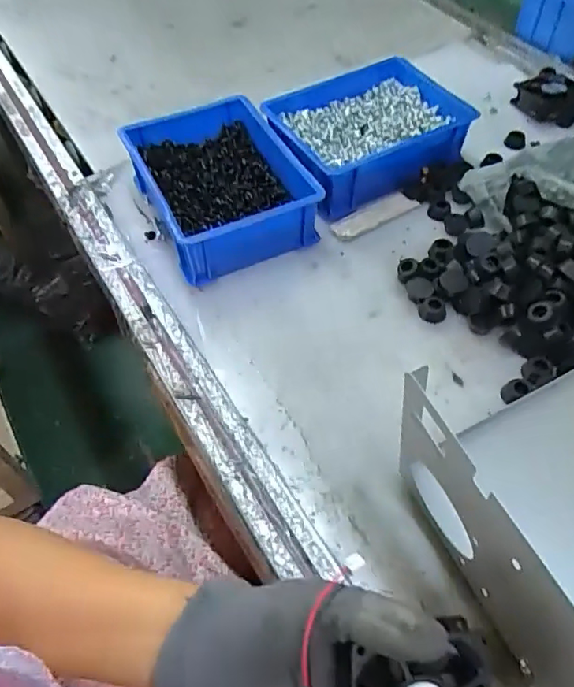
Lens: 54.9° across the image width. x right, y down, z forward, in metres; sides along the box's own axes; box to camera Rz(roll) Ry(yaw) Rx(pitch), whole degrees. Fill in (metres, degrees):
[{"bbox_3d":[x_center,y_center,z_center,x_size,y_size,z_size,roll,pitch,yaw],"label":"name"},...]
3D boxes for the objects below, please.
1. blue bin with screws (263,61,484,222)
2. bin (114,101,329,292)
[{"bbox_3d":[0.087,-0.231,0.620,0.206,0.069,0.150,-24,57,-17],"label":"blue bin with screws"},{"bbox_3d":[-0.070,-0.162,0.570,0.145,0.075,0.196,-21,57,-16],"label":"bin"}]

